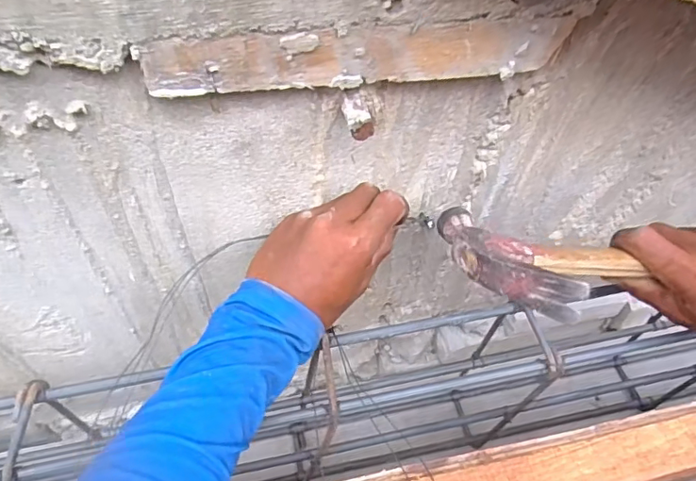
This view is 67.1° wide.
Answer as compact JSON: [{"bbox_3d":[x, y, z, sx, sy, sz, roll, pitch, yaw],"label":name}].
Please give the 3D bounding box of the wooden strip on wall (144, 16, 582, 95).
[{"bbox_3d":[0.013,-0.102,0.290,0.236,0.038,0.004,-9,55,-11],"label":"wooden strip on wall"}]

